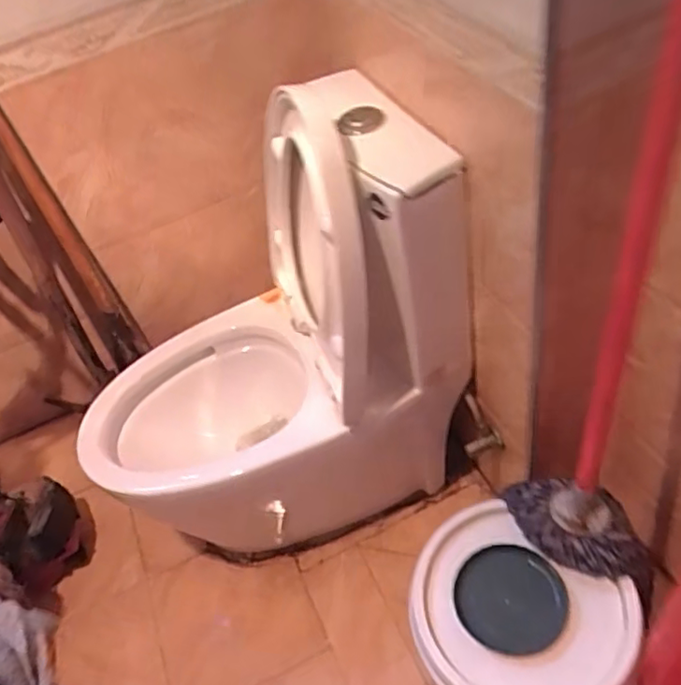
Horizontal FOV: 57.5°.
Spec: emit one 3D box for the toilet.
[{"bbox_3d":[-0.137,0.026,1.050,0.582,0.787,0.345,-19,52,-12],"label":"toilet"}]

